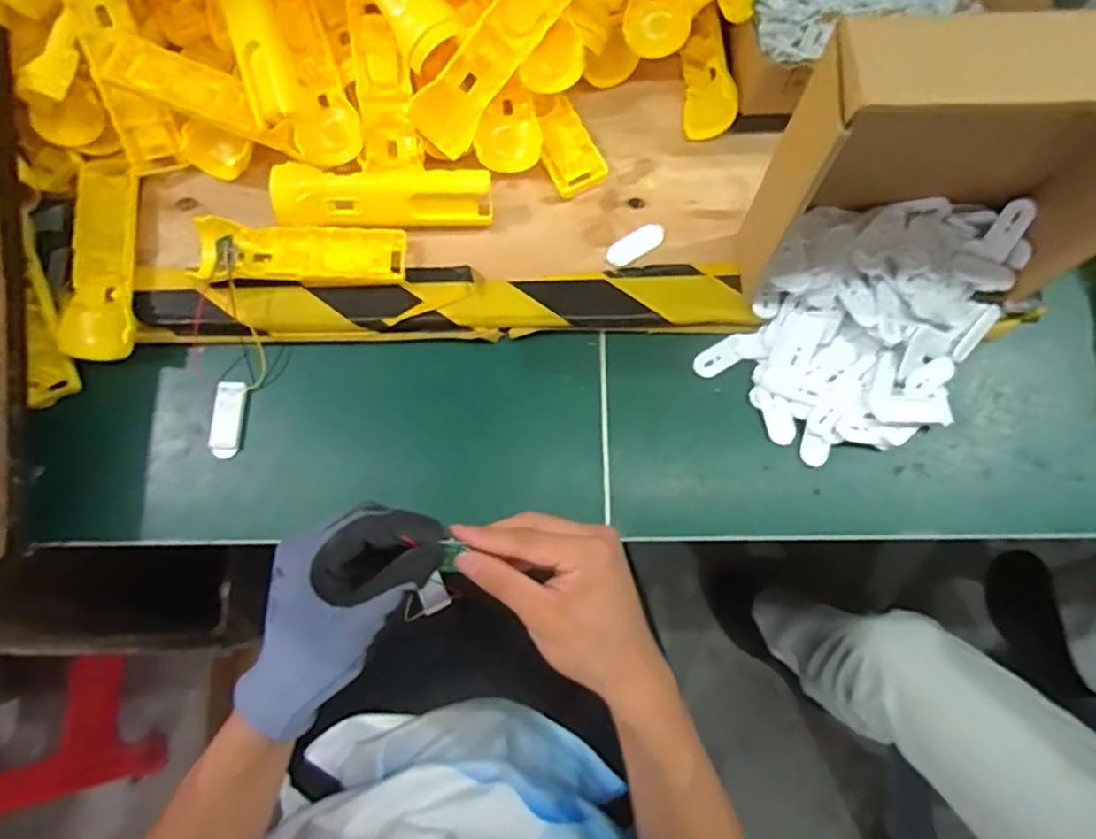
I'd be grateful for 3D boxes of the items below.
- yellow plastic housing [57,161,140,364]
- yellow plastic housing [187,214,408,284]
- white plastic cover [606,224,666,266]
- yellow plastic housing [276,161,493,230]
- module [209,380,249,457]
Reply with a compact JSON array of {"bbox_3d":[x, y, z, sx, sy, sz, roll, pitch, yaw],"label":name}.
[{"bbox_3d":[-0.344,-0.129,0.484,0.049,0.023,0.169,-4,76,-1],"label":"yellow plastic housing"},{"bbox_3d":[-0.192,-0.129,0.482,0.158,0.022,0.048,-1,76,0],"label":"yellow plastic housing"},{"bbox_3d":[0.070,-0.139,0.489,0.051,0.004,0.020,-33,78,-7],"label":"white plastic cover"},{"bbox_3d":[-0.126,-0.169,0.475,0.160,0.035,0.035,-1,76,0],"label":"yellow plastic housing"},{"bbox_3d":[-0.245,0.000,0.471,0.021,0.007,0.058,3,76,1],"label":"module"}]

